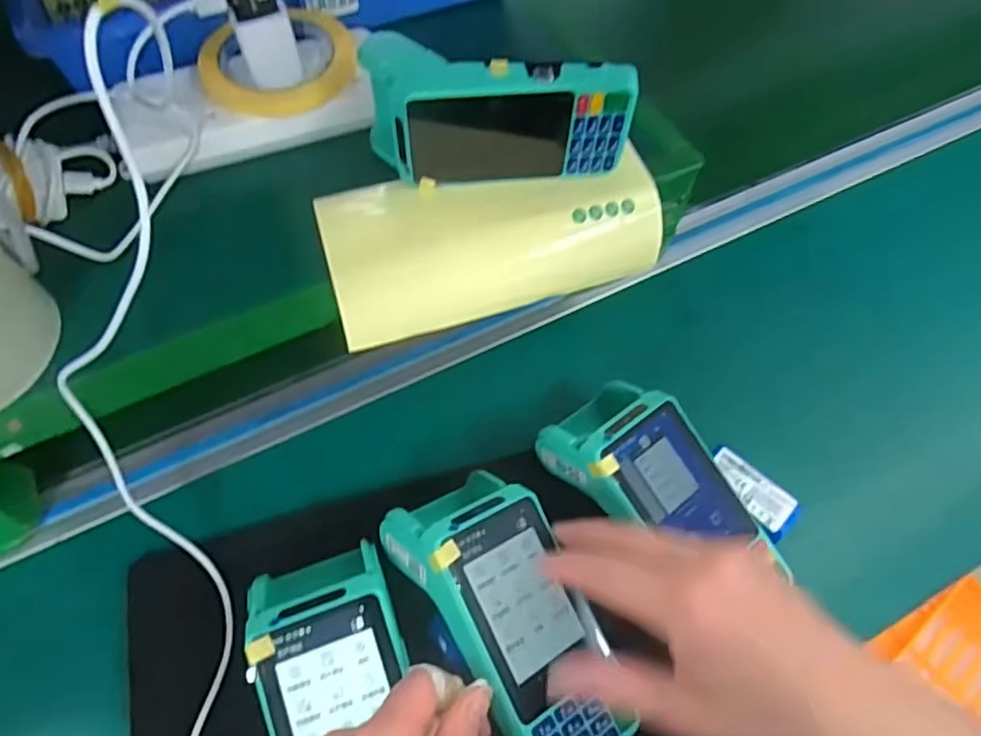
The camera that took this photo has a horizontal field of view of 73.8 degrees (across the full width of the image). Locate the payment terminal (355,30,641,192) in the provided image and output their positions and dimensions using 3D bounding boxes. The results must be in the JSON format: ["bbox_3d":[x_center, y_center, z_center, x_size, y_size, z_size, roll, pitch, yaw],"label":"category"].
[{"bbox_3d":[0.005,-0.160,0.424,0.166,0.085,0.060,-4,61,-3],"label":"payment terminal"}]

